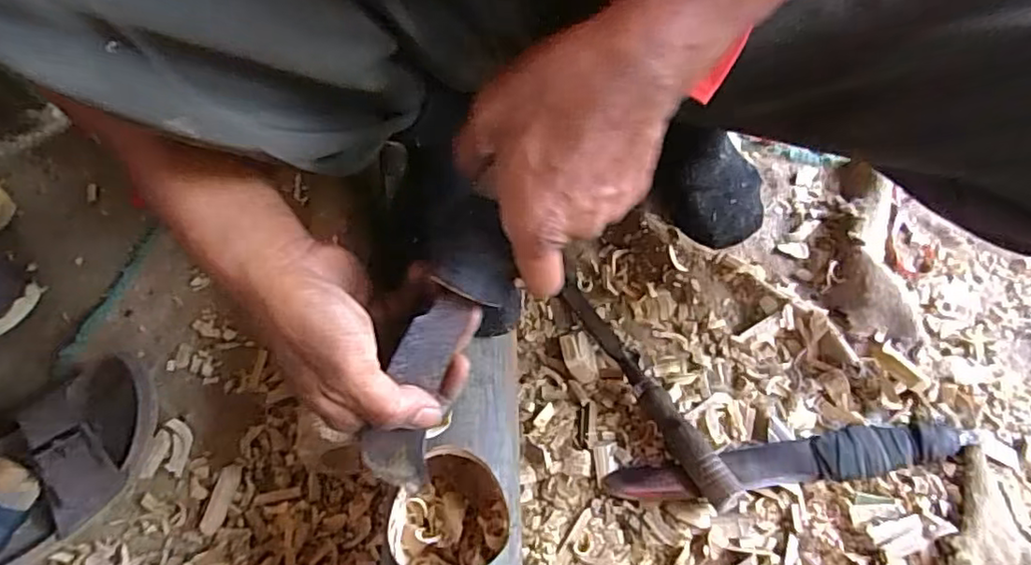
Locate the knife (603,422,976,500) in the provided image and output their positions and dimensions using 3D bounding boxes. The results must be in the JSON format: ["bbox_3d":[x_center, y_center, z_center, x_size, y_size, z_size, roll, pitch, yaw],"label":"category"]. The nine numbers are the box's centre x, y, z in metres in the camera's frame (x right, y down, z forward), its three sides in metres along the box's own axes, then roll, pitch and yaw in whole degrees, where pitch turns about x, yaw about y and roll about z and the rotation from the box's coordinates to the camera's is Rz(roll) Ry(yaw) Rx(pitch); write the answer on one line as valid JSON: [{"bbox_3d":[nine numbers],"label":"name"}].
[{"bbox_3d":[0.203,0.134,0.462,0.262,0.021,0.038,-8,56,-3],"label":"knife"}]

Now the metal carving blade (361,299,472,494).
[{"bbox_3d":[-0.061,0.069,0.354,0.046,0.125,0.012,6,14,-32],"label":"metal carving blade"}]

